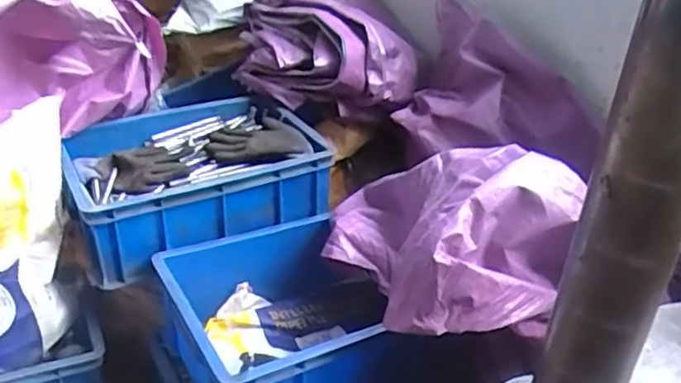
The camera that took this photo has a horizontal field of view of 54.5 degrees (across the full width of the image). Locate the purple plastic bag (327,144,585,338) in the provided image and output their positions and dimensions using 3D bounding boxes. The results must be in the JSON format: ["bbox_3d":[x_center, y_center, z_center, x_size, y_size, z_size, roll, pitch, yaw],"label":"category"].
[{"bbox_3d":[0.103,0.024,0.894,0.186,0.205,0.401,-9,32,-24],"label":"purple plastic bag"}]

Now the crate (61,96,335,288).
[{"bbox_3d":[-0.256,-0.030,1.118,0.388,0.148,0.324,-14,34,-30],"label":"crate"}]

